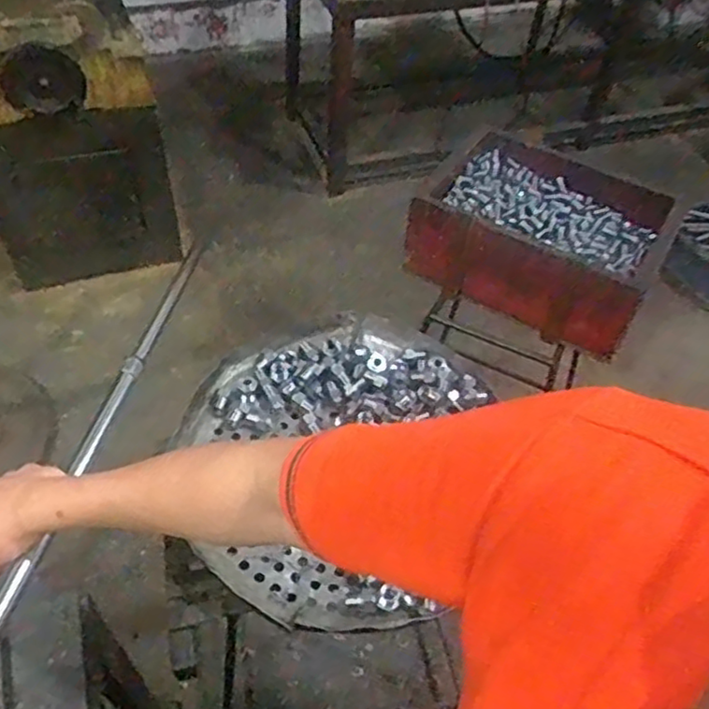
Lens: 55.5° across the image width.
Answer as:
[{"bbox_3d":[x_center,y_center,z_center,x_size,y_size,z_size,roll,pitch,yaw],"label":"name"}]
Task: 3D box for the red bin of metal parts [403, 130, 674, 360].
[{"bbox_3d":[0.296,-0.170,1.105,0.353,0.183,0.233,28,54,18],"label":"red bin of metal parts"}]

